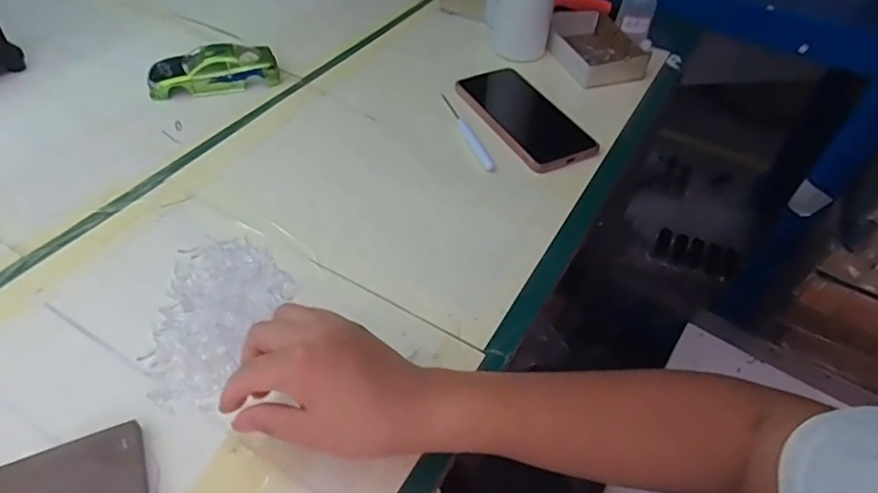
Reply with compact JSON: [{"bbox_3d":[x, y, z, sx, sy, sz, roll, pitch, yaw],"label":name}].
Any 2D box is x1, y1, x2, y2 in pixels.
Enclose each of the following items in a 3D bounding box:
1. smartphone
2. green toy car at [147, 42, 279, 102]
[{"bbox_3d":[0.088,-0.142,0.588,0.086,0.007,0.180,-21,52,-21],"label":"smartphone"},{"bbox_3d":[-0.236,-0.186,0.584,0.128,0.034,0.043,-13,50,-15],"label":"green toy car"}]

